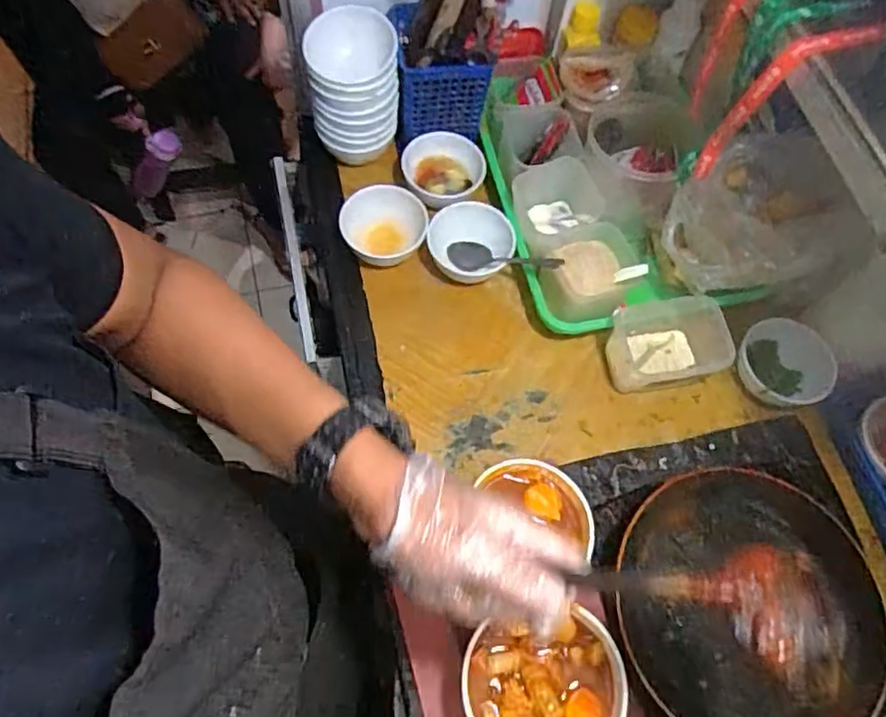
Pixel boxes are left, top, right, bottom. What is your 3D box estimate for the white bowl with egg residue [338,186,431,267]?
[{"bbox_3d":[-0.065,-0.140,0.698,0.091,0.051,0.084,1,65,-2],"label":"white bowl with egg residue"}]

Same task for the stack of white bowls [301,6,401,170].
[{"bbox_3d":[-0.094,-0.296,0.686,0.088,0.145,0.090,1,65,-3],"label":"stack of white bowls"}]

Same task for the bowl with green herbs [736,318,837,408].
[{"bbox_3d":[0.348,0.010,0.655,0.103,0.051,0.089,-34,71,-17],"label":"bowl with green herbs"}]

